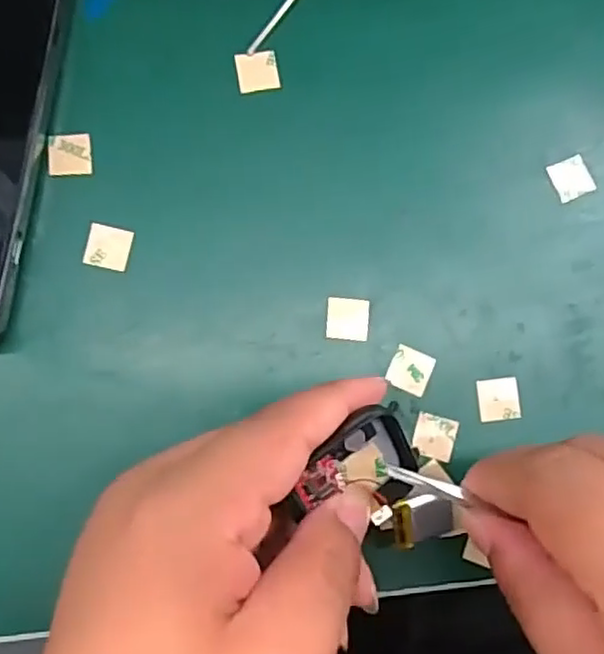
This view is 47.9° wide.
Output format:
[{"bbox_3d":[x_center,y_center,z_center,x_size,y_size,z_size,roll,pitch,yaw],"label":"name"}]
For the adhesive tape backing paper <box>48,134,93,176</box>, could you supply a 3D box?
[{"bbox_3d":[-0.086,-0.064,0.251,0.016,0.004,0.015,-4,85,-4],"label":"adhesive tape backing paper"}]

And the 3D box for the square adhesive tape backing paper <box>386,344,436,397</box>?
[{"bbox_3d":[0.040,0.016,0.251,0.015,0.004,0.016,23,83,-1],"label":"square adhesive tape backing paper"}]

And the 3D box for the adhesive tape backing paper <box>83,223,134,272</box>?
[{"bbox_3d":[-0.071,-0.029,0.248,0.016,0.004,0.015,12,84,-3],"label":"adhesive tape backing paper"}]

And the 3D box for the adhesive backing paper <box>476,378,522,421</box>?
[{"bbox_3d":[0.074,0.027,0.252,0.016,0.004,0.015,-6,85,-4],"label":"adhesive backing paper"}]

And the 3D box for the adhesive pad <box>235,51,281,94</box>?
[{"bbox_3d":[-0.017,-0.098,0.260,0.016,0.004,0.015,-11,85,-5],"label":"adhesive pad"}]

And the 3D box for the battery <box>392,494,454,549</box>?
[{"bbox_3d":[0.040,0.064,0.224,0.019,0.006,0.018,-10,107,-6],"label":"battery"}]

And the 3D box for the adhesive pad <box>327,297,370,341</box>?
[{"bbox_3d":[0.017,-0.003,0.251,0.015,0.004,0.015,4,84,-3],"label":"adhesive pad"}]

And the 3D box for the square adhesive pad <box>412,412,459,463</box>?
[{"bbox_3d":[0.049,0.040,0.249,0.015,0.004,0.015,15,84,-2],"label":"square adhesive pad"}]

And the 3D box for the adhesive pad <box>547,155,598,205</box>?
[{"bbox_3d":[0.105,-0.058,0.265,0.016,0.004,0.016,-23,83,-9],"label":"adhesive pad"}]

